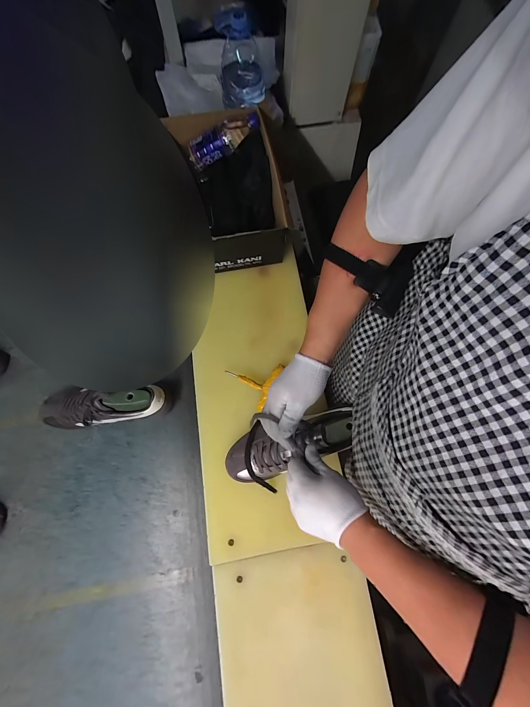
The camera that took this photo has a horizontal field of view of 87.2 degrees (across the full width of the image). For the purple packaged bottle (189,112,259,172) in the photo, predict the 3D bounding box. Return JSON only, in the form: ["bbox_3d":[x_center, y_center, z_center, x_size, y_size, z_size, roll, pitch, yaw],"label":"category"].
[{"bbox_3d":[-0.097,-0.501,0.655,0.179,0.059,0.049,-19,72,17],"label":"purple packaged bottle"}]

